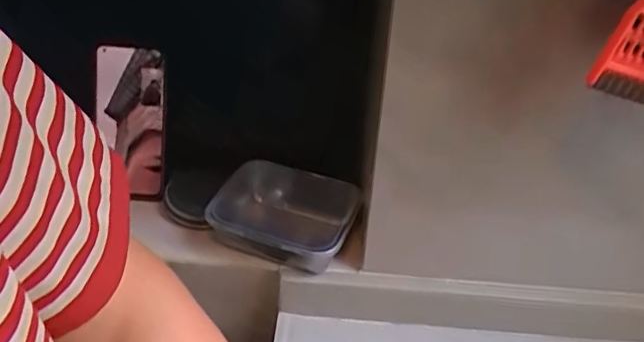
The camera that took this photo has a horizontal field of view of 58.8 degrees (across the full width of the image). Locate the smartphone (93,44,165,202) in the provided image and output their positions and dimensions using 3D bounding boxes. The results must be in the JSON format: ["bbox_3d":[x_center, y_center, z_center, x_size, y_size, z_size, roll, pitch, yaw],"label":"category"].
[{"bbox_3d":[-0.205,-0.050,0.609,0.076,0.159,0.011,4,12,8],"label":"smartphone"}]

